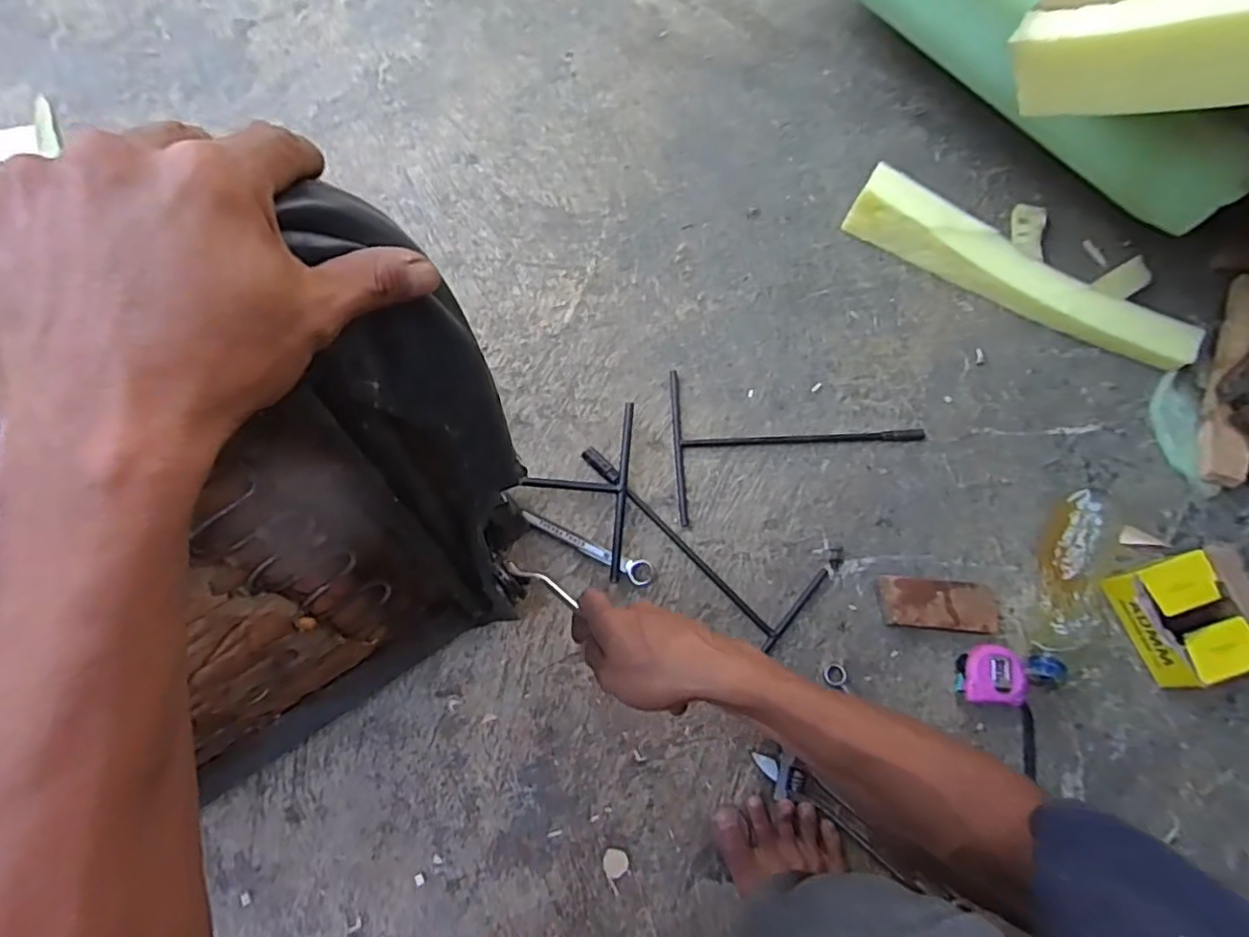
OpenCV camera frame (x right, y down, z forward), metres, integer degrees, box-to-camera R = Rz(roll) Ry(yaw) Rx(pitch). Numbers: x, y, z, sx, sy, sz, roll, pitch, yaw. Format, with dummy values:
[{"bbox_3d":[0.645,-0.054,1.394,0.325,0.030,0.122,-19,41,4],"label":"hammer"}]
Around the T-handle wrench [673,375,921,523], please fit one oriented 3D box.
[{"bbox_3d":[0.197,-0.031,0.722,0.281,0.008,0.172,-3,74,-2],"label":"T-handle wrench"}]

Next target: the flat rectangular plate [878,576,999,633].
[{"bbox_3d":[0.327,0.142,0.667,0.113,0.027,0.050,5,74,1],"label":"flat rectangular plate"}]

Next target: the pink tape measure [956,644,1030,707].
[{"bbox_3d":[0.367,0.206,0.643,0.058,0.035,0.057,4,73,0],"label":"pink tape measure"}]

